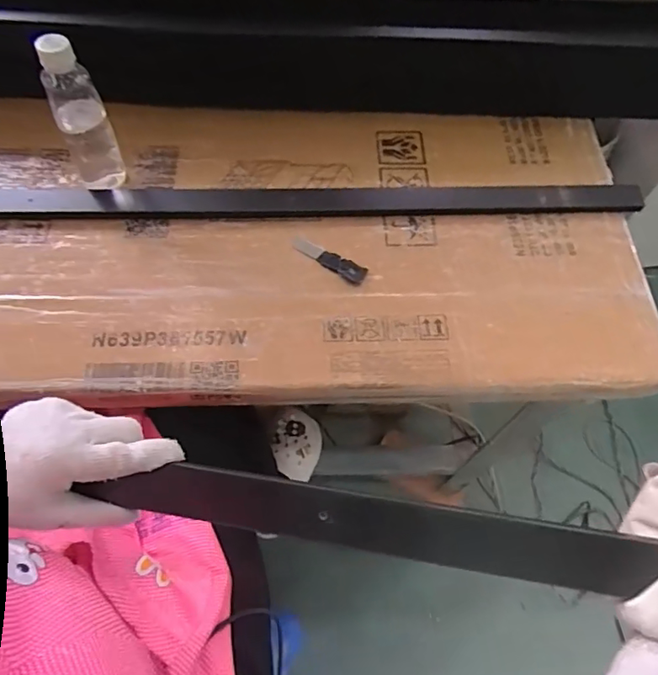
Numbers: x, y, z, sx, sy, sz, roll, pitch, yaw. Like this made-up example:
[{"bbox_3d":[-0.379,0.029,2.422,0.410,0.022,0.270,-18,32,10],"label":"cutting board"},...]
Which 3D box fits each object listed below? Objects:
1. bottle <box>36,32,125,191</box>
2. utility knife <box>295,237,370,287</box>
[{"bbox_3d":[-0.267,-0.234,0.589,0.051,0.182,0.064,-22,66,-13],"label":"bottle"},{"bbox_3d":[0.001,-0.091,0.643,0.091,0.011,0.024,28,65,11],"label":"utility knife"}]

